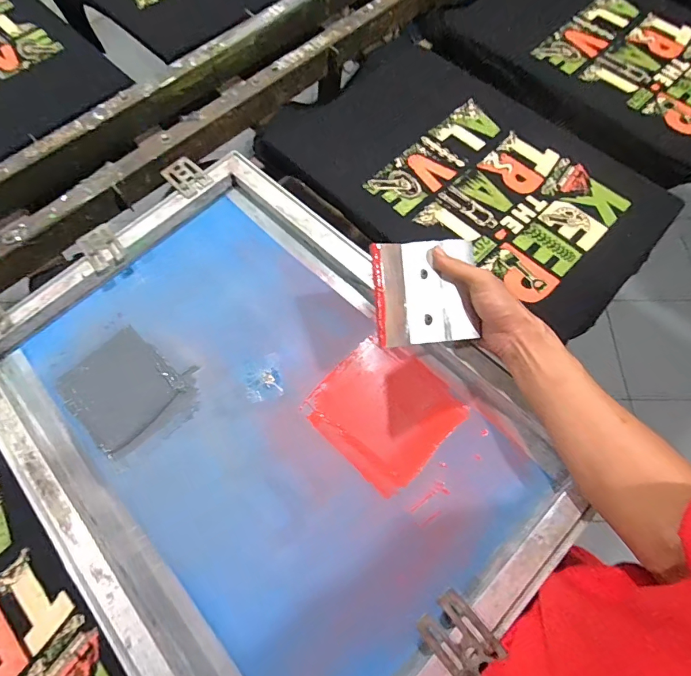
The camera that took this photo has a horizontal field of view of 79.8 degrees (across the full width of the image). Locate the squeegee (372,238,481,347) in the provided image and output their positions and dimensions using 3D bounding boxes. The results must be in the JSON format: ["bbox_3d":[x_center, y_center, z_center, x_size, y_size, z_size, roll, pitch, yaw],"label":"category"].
[{"bbox_3d":[0.088,-0.050,0.451,0.114,0.007,0.109,-6,91,-16],"label":"squeegee"}]

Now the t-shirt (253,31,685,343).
[{"bbox_3d":[0.195,-0.300,0.765,0.441,0.081,0.682,-39,68,-17],"label":"t-shirt"}]

